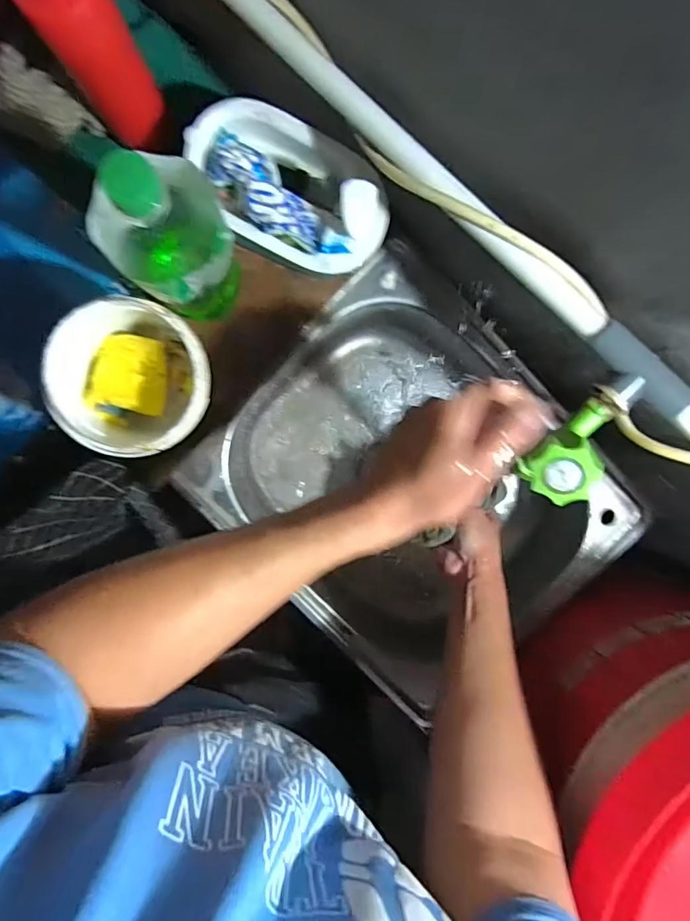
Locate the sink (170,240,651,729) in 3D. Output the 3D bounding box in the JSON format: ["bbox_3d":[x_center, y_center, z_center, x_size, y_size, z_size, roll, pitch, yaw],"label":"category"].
[{"bbox_3d":[0.091,0.035,0.667,0.470,0.162,0.365,44,90,-5],"label":"sink"}]

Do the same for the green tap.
[{"bbox_3d":[0.173,-0.010,0.368,0.048,0.048,0.097,51,52,-5],"label":"green tap"}]

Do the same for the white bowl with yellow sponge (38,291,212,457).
[{"bbox_3d":[-0.187,-0.073,0.465,0.124,0.100,0.131,4,94,-4],"label":"white bowl with yellow sponge"}]

